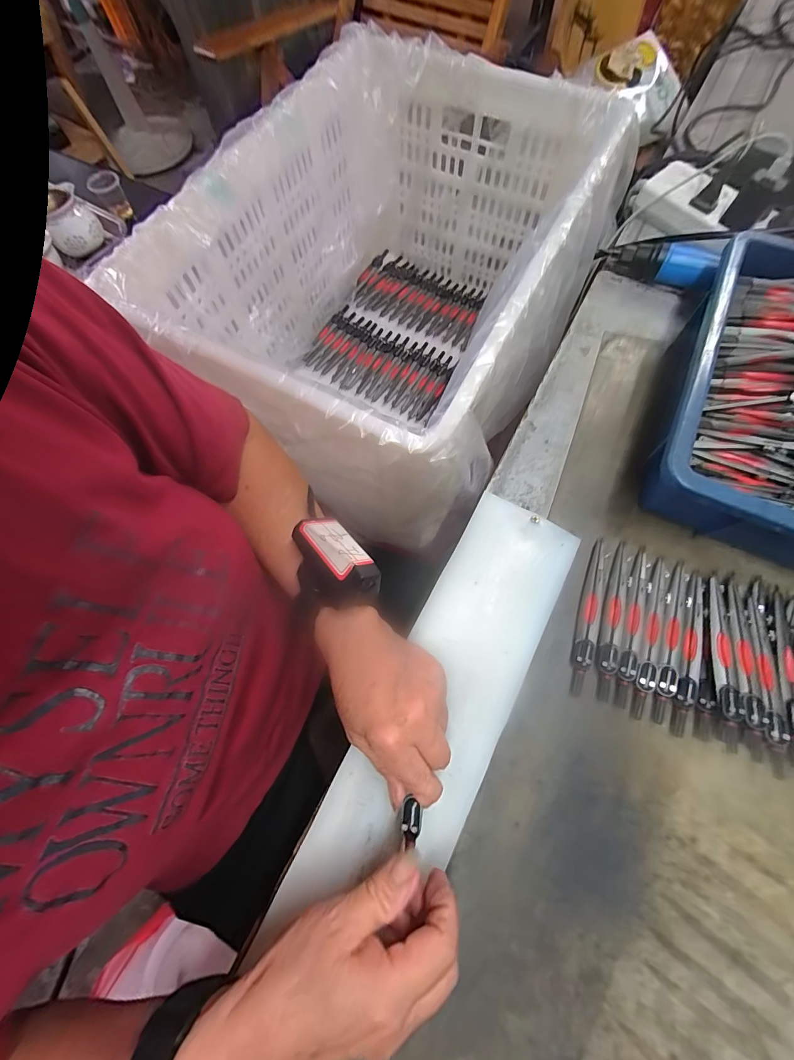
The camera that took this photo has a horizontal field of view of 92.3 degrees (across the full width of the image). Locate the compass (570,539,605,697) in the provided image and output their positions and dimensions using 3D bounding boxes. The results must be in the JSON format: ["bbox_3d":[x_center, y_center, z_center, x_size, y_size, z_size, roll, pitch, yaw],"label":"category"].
[{"bbox_3d":[0.158,0.067,0.311,0.015,0.010,0.129,16,72,7],"label":"compass"}]

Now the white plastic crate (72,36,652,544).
[{"bbox_3d":[0.003,-0.284,0.479,0.379,0.254,0.496,25,74,10],"label":"white plastic crate"}]

